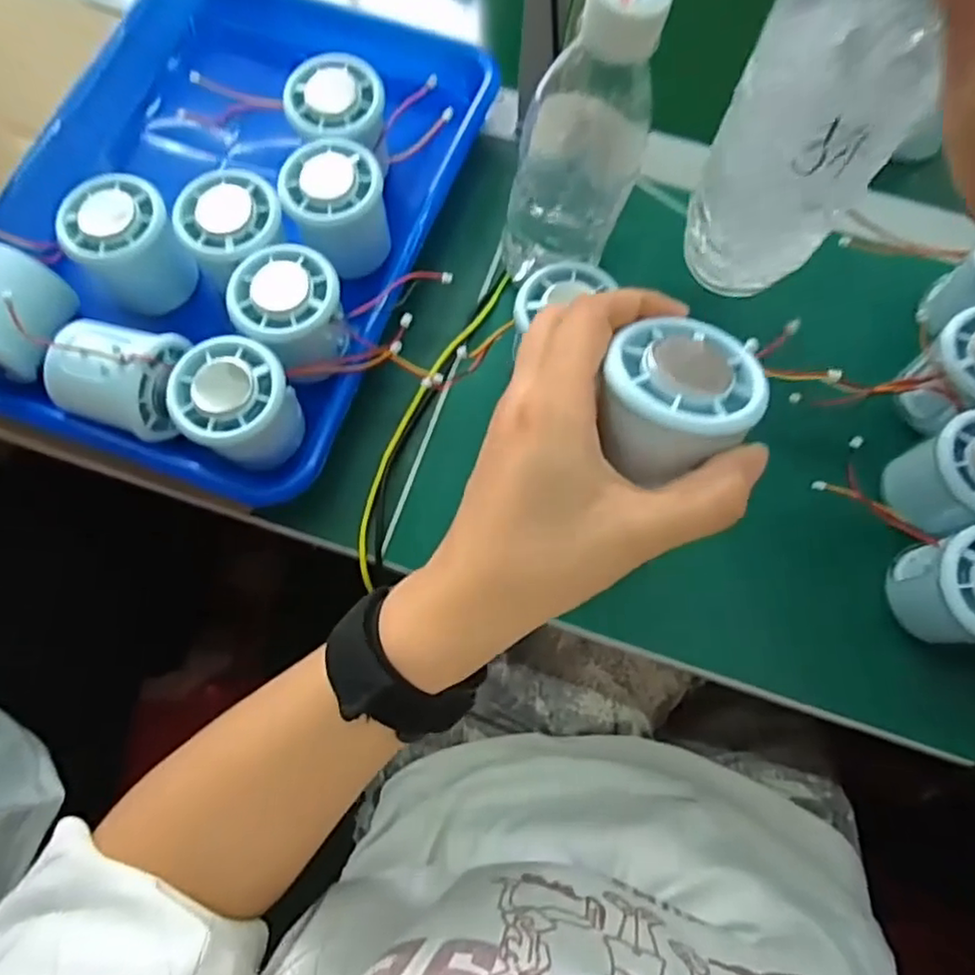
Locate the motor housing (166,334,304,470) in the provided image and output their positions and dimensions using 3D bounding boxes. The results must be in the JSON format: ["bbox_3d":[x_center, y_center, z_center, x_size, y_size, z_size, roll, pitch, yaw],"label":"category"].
[{"bbox_3d":[-0.129,-0.040,0.344,0.053,0.059,0.053,0,71,-1],"label":"motor housing"}]

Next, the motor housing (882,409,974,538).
[{"bbox_3d":[0.246,-0.002,0.342,0.066,0.054,0.058,-24,74,-9],"label":"motor housing"}]

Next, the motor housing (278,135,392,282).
[{"bbox_3d":[-0.086,-0.159,0.386,0.055,0.063,0.060,-9,72,-5],"label":"motor housing"}]

